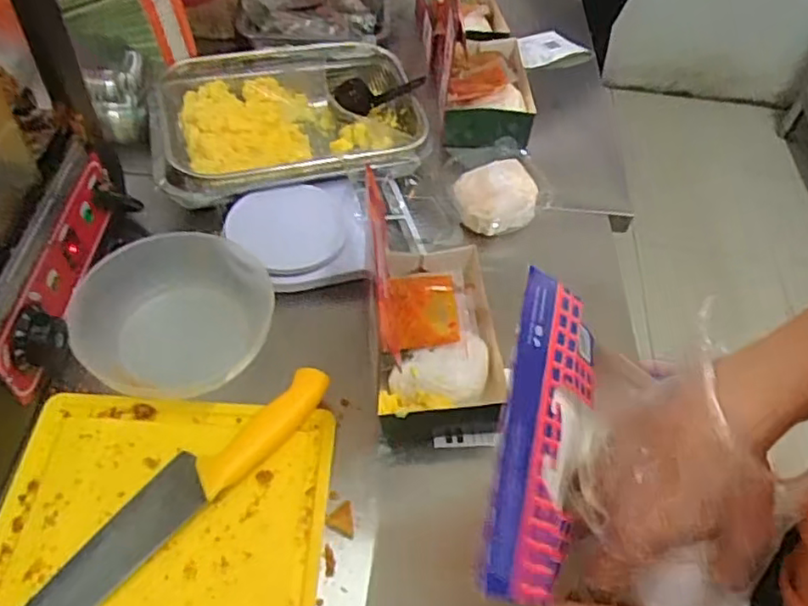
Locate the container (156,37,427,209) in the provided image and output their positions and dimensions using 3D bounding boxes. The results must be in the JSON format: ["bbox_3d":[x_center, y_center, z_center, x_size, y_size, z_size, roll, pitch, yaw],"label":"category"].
[{"bbox_3d":[-0.134,-0.211,0.766,0.308,0.064,0.227,-12,53,-14],"label":"container"}]

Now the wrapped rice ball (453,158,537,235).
[{"bbox_3d":[0.102,-0.122,0.717,0.089,0.047,0.075,-8,52,-11],"label":"wrapped rice ball"}]

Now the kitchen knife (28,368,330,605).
[{"bbox_3d":[-0.197,0.167,0.482,0.049,0.025,0.353,36,57,22],"label":"kitchen knife"}]

